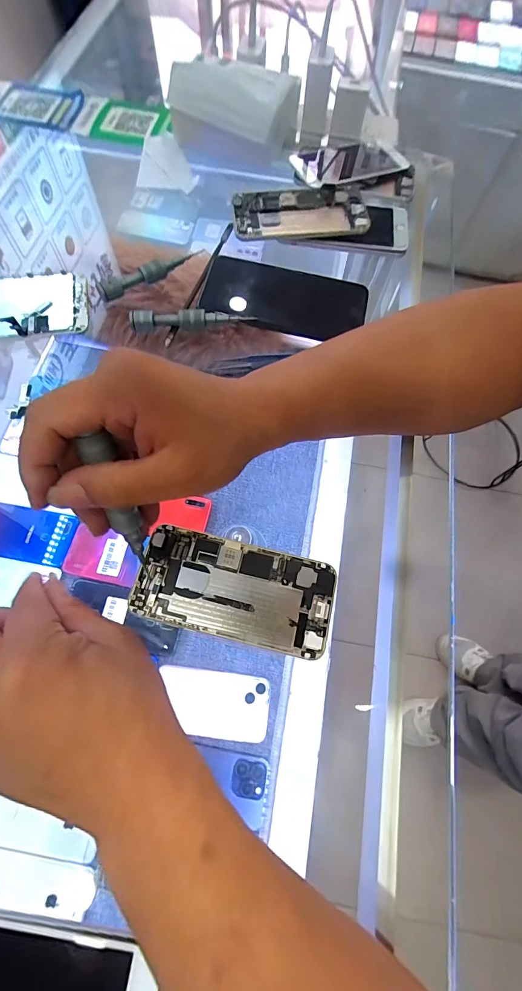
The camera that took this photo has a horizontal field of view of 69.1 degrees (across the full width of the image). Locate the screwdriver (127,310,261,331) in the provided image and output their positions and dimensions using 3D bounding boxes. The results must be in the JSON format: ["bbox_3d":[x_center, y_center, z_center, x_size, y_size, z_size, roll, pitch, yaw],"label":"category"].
[{"bbox_3d":[-0.062,-0.158,0.340,0.108,0.012,0.013,-3,70,-4],"label":"screwdriver"}]

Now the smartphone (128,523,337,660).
[{"bbox_3d":[-0.018,0.066,0.268,0.135,0.006,0.065,14,70,2],"label":"smartphone"}]

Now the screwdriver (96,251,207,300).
[{"bbox_3d":[-0.104,-0.213,0.360,0.105,0.016,0.011,-30,74,-13],"label":"screwdriver"}]

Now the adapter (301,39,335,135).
[{"bbox_3d":[0.067,-0.477,0.447,0.030,0.073,0.027,3,47,-2],"label":"adapter"}]

